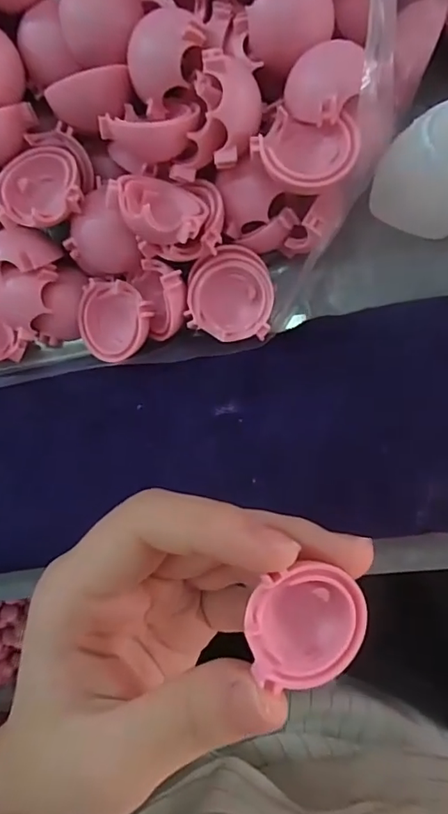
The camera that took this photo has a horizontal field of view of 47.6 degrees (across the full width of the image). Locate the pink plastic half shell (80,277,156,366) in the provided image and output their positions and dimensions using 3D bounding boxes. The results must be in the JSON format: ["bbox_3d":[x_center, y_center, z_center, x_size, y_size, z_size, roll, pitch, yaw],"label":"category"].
[{"bbox_3d":[-0.042,-0.032,0.189,0.029,0.007,0.029,4,101,20],"label":"pink plastic half shell"}]

